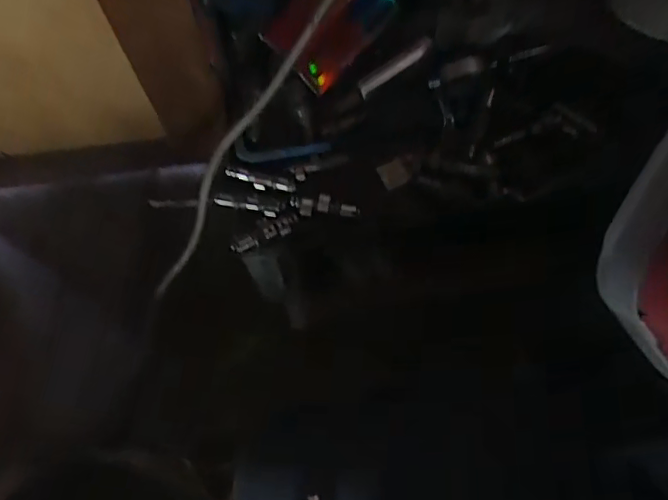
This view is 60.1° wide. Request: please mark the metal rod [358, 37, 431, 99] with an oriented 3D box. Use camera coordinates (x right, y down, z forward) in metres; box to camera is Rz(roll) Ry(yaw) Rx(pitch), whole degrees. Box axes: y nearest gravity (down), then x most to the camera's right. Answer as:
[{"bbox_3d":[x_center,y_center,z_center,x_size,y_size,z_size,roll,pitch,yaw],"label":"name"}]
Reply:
[{"bbox_3d":[0.066,-0.196,0.619,0.091,0.011,0.016,-33,75,5],"label":"metal rod"}]

